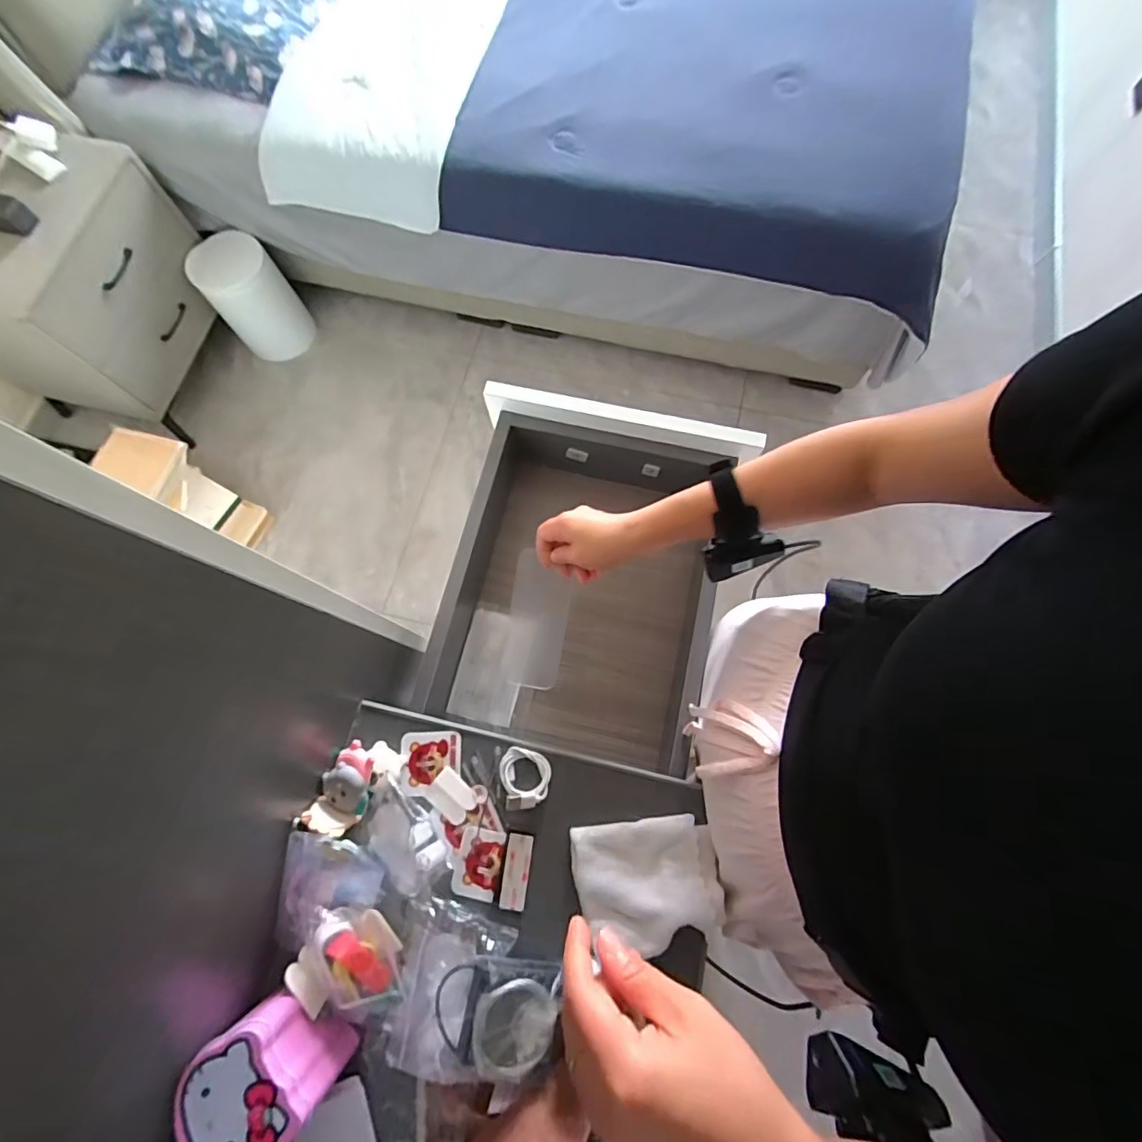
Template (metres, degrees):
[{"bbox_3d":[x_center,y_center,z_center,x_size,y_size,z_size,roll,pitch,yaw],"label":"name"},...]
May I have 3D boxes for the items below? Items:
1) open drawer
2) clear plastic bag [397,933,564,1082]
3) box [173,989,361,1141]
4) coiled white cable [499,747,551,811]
[{"bbox_3d":[0.005,0.010,0.629,0.310,0.136,0.395,13,75,5],"label":"open drawer"},{"bbox_3d":[-0.071,0.349,0.416,0.121,0.039,0.086,7,74,3],"label":"clear plastic bag"},{"bbox_3d":[-0.225,0.374,0.388,0.077,0.078,0.086,-43,78,-10],"label":"box"},{"bbox_3d":[-0.043,0.190,0.479,0.047,0.022,0.052,-1,74,1],"label":"coiled white cable"}]

